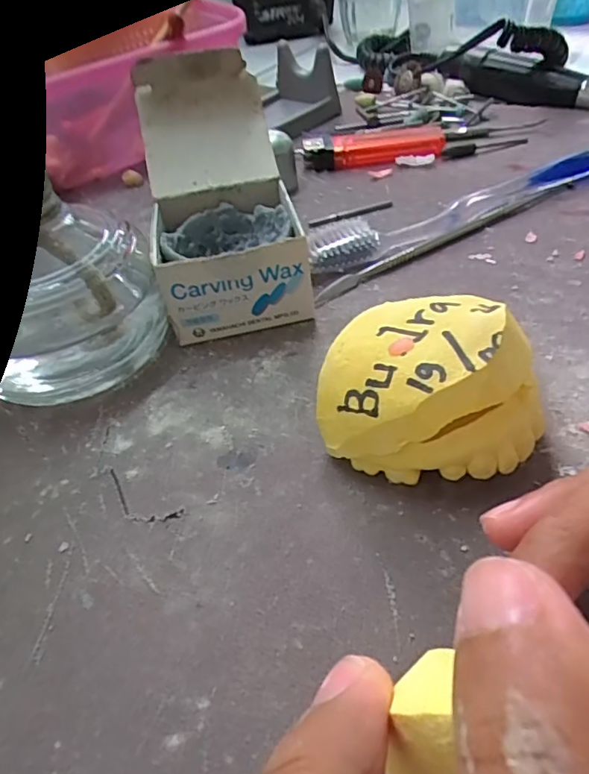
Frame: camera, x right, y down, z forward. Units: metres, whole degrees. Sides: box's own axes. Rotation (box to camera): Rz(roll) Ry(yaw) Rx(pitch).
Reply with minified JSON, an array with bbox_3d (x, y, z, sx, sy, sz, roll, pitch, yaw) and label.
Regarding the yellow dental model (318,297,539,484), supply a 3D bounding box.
[{"bbox_3d":[0.036,-0.001,0.157,0.059,0.036,0.055,-4,45,4],"label":"yellow dental model"}]

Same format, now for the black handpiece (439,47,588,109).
[{"bbox_3d":[0.162,-0.186,0.338,0.147,0.024,0.025,32,56,34],"label":"black handpiece"}]

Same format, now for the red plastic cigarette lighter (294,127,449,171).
[{"bbox_3d":[0.045,-0.138,0.313,0.081,0.013,0.022,-6,43,2],"label":"red plastic cigarette lighter"}]

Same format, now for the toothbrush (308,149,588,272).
[{"bbox_3d":[0.089,-0.087,0.255,0.182,0.013,0.020,-22,45,-14],"label":"toothbrush"}]

